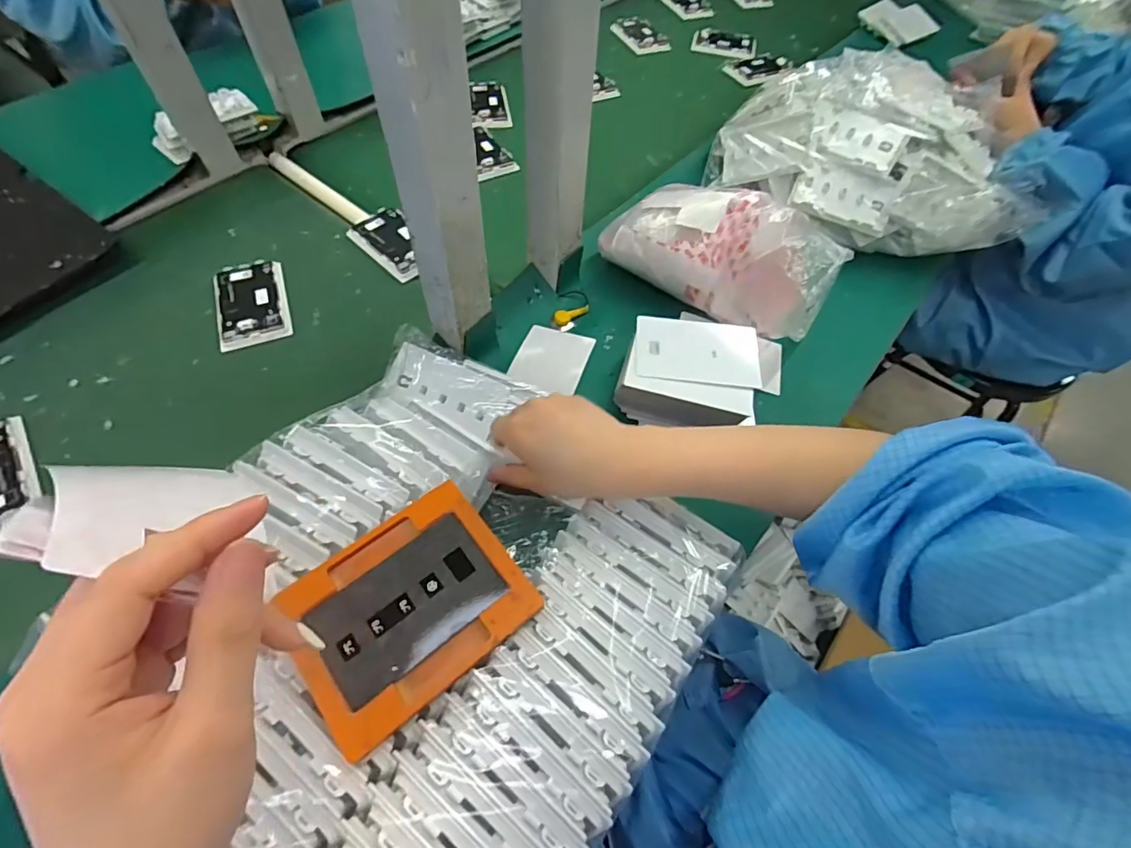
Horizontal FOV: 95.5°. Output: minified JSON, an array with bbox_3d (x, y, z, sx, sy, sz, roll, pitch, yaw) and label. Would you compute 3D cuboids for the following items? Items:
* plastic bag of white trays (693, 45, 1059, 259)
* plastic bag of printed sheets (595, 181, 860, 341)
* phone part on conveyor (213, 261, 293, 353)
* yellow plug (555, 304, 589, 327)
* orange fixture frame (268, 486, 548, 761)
[{"bbox_3d":[0.333,-0.298,0.563,0.319,0.114,0.168,27,61,12],"label":"plastic bag of white trays"},{"bbox_3d":[0.146,-0.165,0.498,0.216,0.110,0.101,32,62,15],"label":"plastic bag of printed sheets"},{"bbox_3d":[-0.317,-0.123,0.517,0.066,0.014,0.098,-17,61,-14],"label":"phone part on conveyor"},{"bbox_3d":[0.007,-0.112,0.517,0.038,0.008,0.013,-22,63,-16],"label":"yellow plug"},{"bbox_3d":[-0.096,0.110,0.316,0.130,0.013,0.108,-34,67,-22],"label":"orange fixture frame"}]

